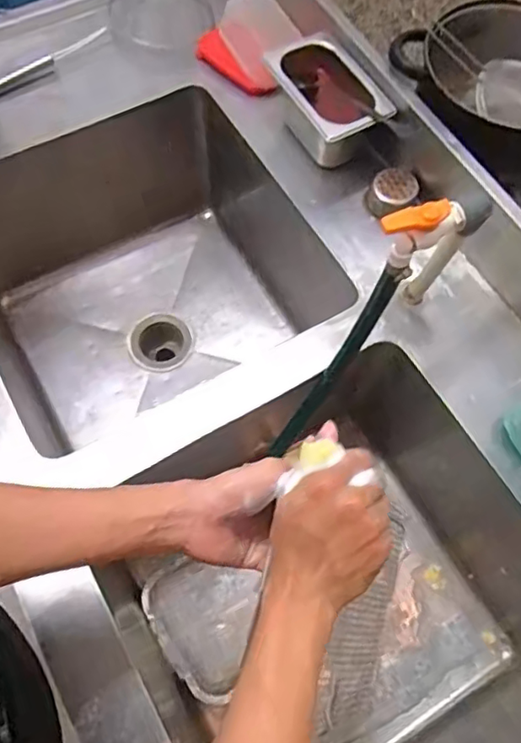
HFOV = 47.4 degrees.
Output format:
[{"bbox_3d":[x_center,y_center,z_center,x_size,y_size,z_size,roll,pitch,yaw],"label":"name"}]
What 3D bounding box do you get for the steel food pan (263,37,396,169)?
[{"bbox_3d":[0.099,-0.382,0.842,0.099,0.087,0.170,-29,71,-13],"label":"steel food pan"}]

